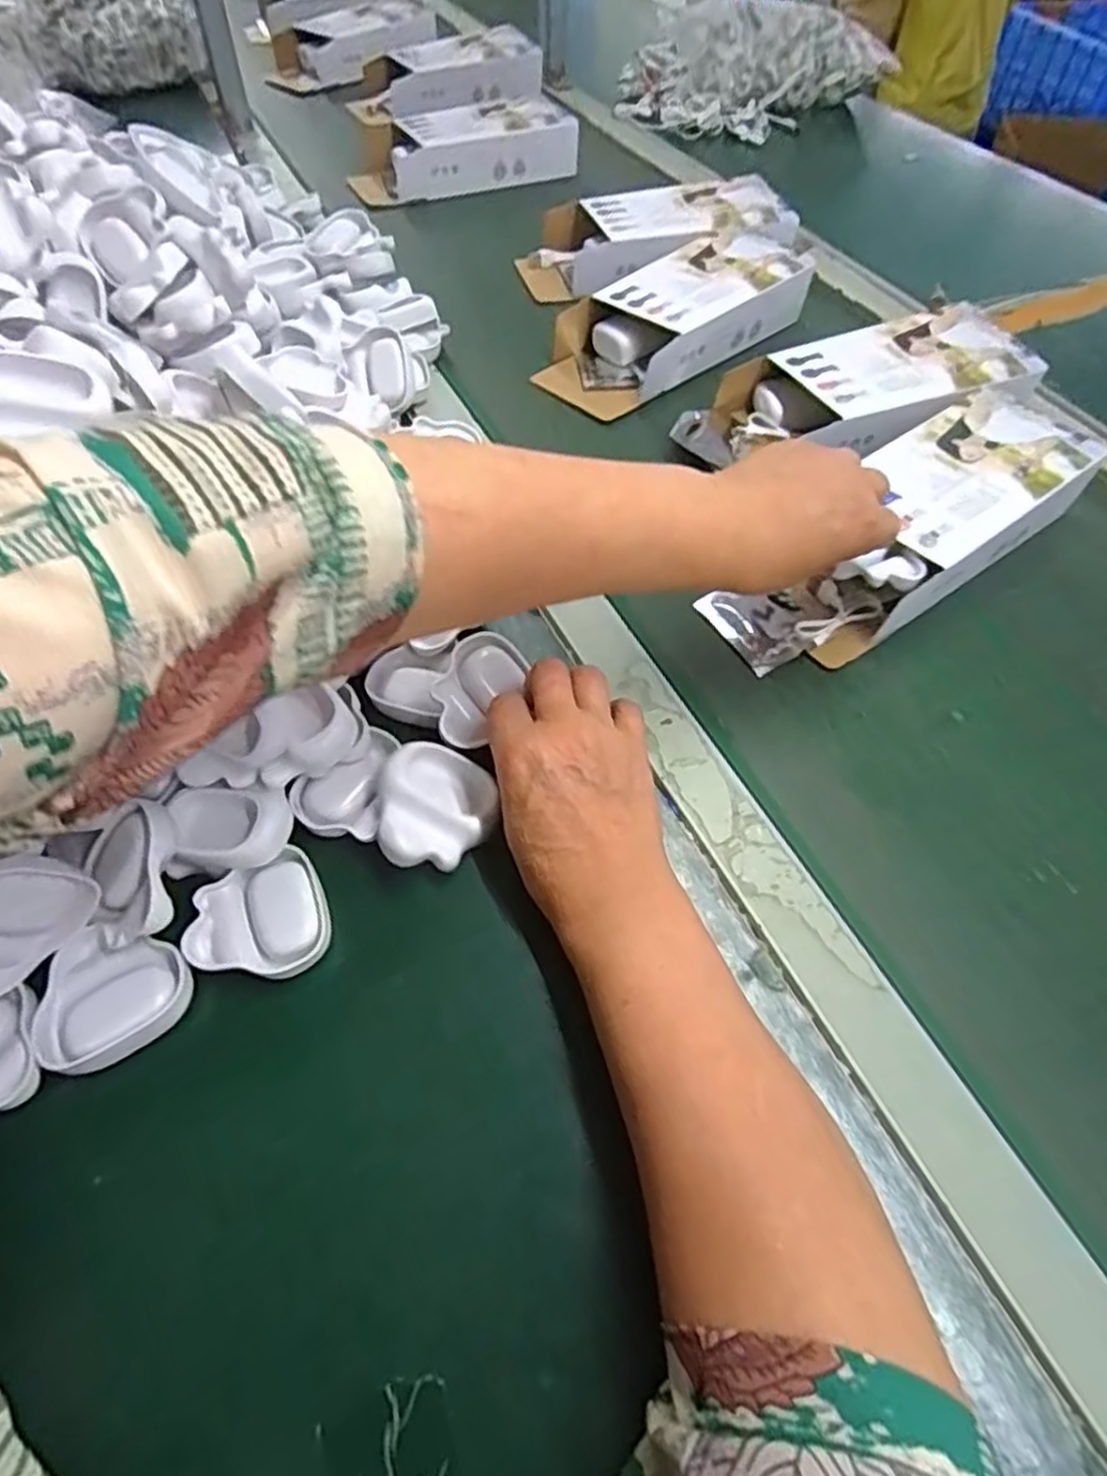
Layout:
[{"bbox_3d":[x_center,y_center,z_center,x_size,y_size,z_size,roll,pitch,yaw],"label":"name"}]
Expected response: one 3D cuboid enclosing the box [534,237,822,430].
[{"bbox_3d":[0.101,-0.357,0.641,0.240,0.067,0.121,-38,65,-22],"label":"box"}]

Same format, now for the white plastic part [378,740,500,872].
[{"bbox_3d":[-0.058,0.033,0.376,0.054,0.022,0.061,3,57,1],"label":"white plastic part"}]

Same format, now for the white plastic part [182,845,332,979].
[{"bbox_3d":[-0.138,0.089,0.354,0.062,0.012,0.059,-23,60,-15],"label":"white plastic part"}]

